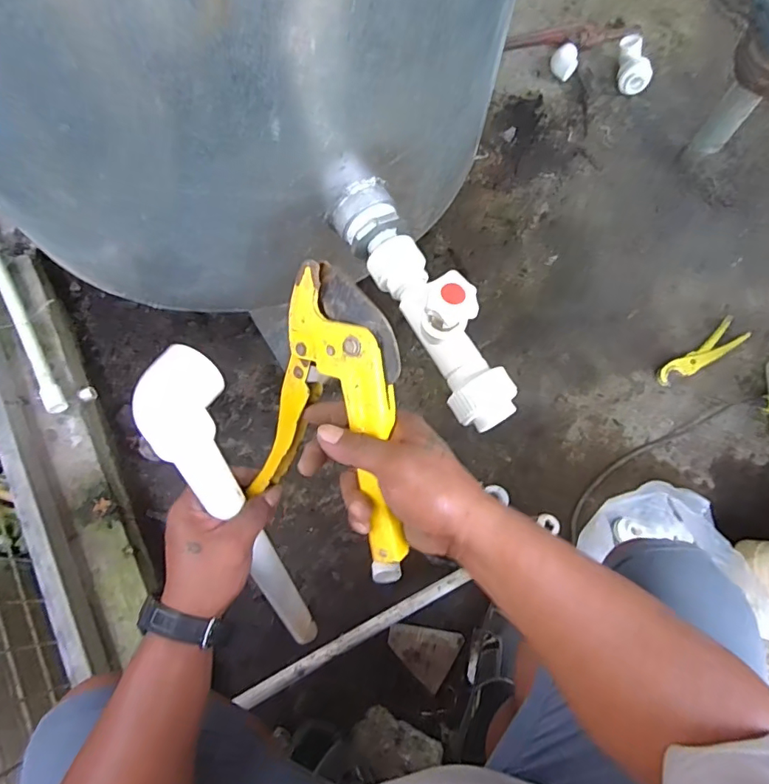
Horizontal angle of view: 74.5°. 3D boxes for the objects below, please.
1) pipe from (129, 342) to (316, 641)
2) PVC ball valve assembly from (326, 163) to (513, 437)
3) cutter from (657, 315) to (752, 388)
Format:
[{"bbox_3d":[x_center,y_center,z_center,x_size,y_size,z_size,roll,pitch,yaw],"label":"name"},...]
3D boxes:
[{"bbox_3d":[-0.121,0.152,0.497,0.057,0.473,0.040,-15,46,-8],"label":"pipe"},{"bbox_3d":[0.039,-0.103,0.503,0.060,0.085,0.289,-29,74,-12],"label":"PVC ball valve assembly"},{"bbox_3d":[0.586,-0.066,0.936,0.215,0.024,0.054,-35,75,-13],"label":"cutter"}]

